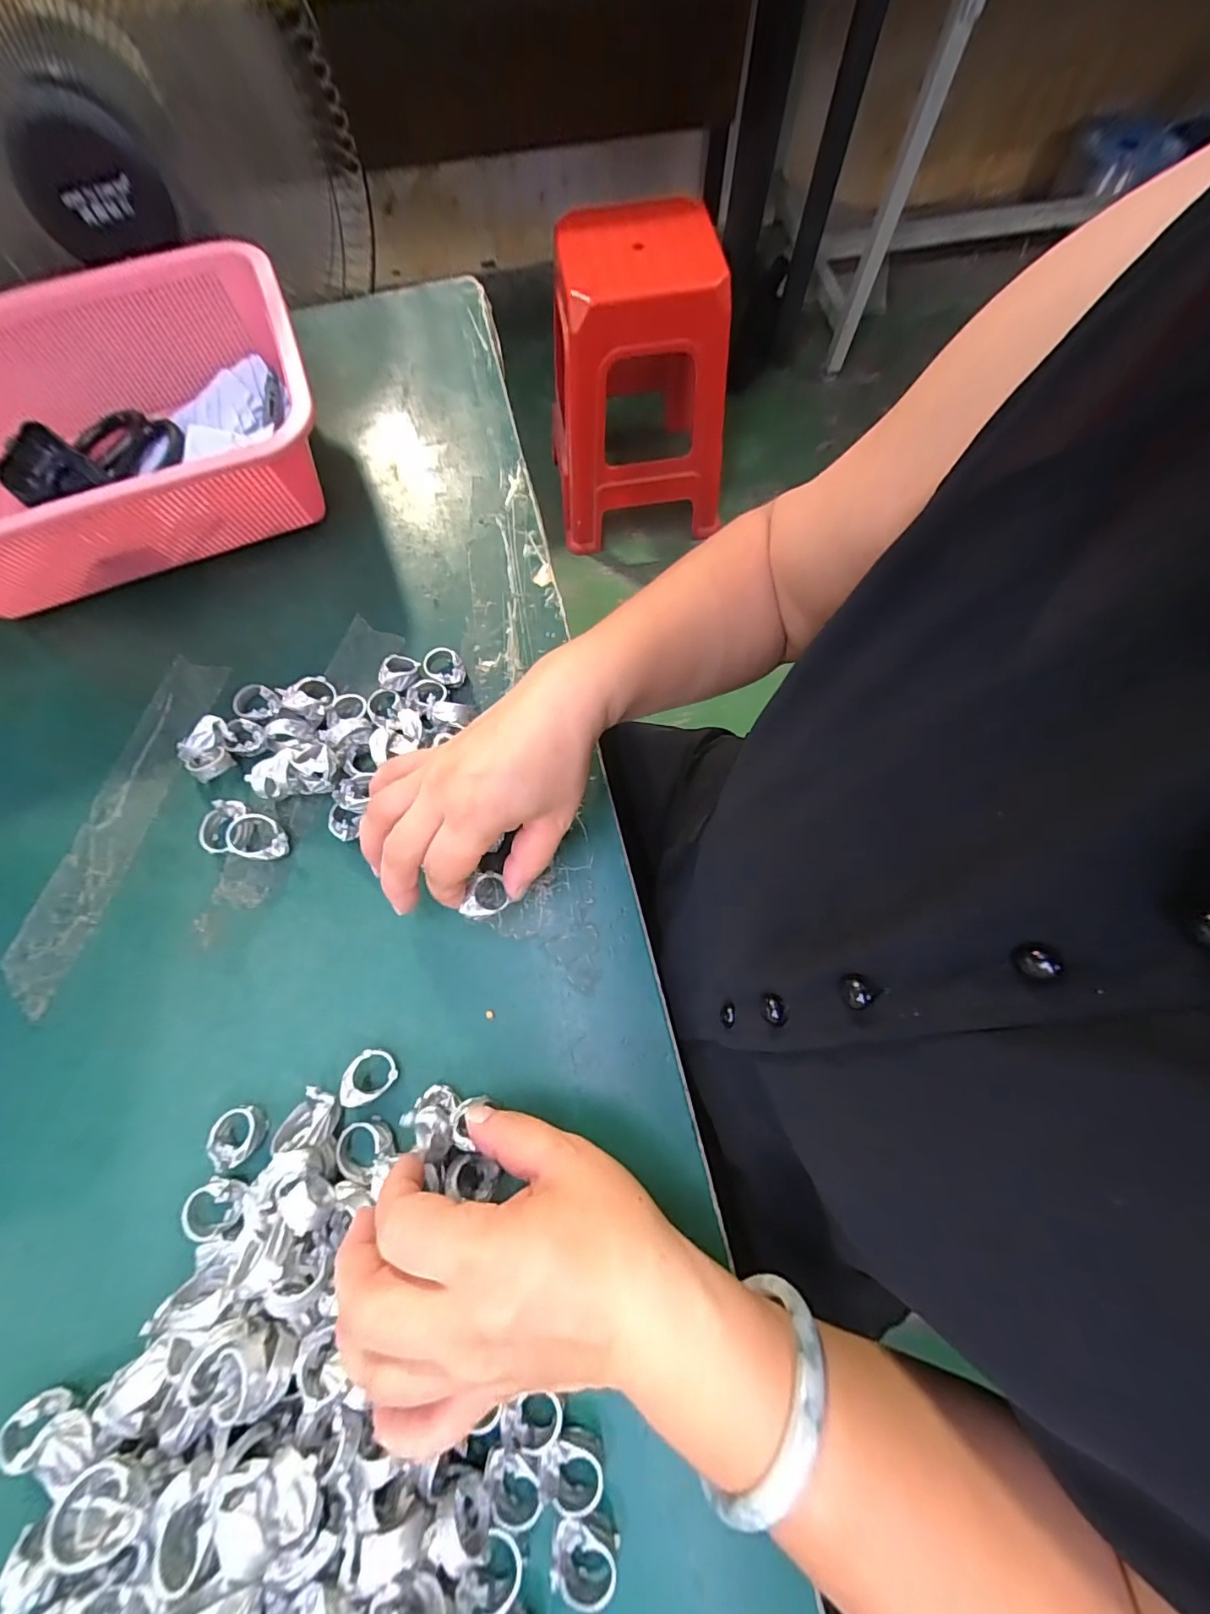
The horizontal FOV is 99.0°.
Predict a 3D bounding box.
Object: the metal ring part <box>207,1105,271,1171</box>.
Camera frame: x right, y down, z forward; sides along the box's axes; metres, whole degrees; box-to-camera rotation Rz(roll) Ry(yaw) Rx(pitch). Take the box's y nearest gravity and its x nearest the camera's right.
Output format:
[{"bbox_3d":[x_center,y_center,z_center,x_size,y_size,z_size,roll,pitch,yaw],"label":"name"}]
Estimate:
[{"bbox_3d":[-0.189,0.169,0.268,0.024,0.014,0.025,-1,73,2],"label":"metal ring part"}]

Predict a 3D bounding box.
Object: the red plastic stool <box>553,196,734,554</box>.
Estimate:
[{"bbox_3d":[0.061,-0.883,1.117,0.349,0.496,0.349,-10,71,-2],"label":"red plastic stool"}]

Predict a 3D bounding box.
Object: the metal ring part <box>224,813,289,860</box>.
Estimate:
[{"bbox_3d":[-0.207,0.018,0.310,0.030,0.018,0.025,18,74,7],"label":"metal ring part"}]

